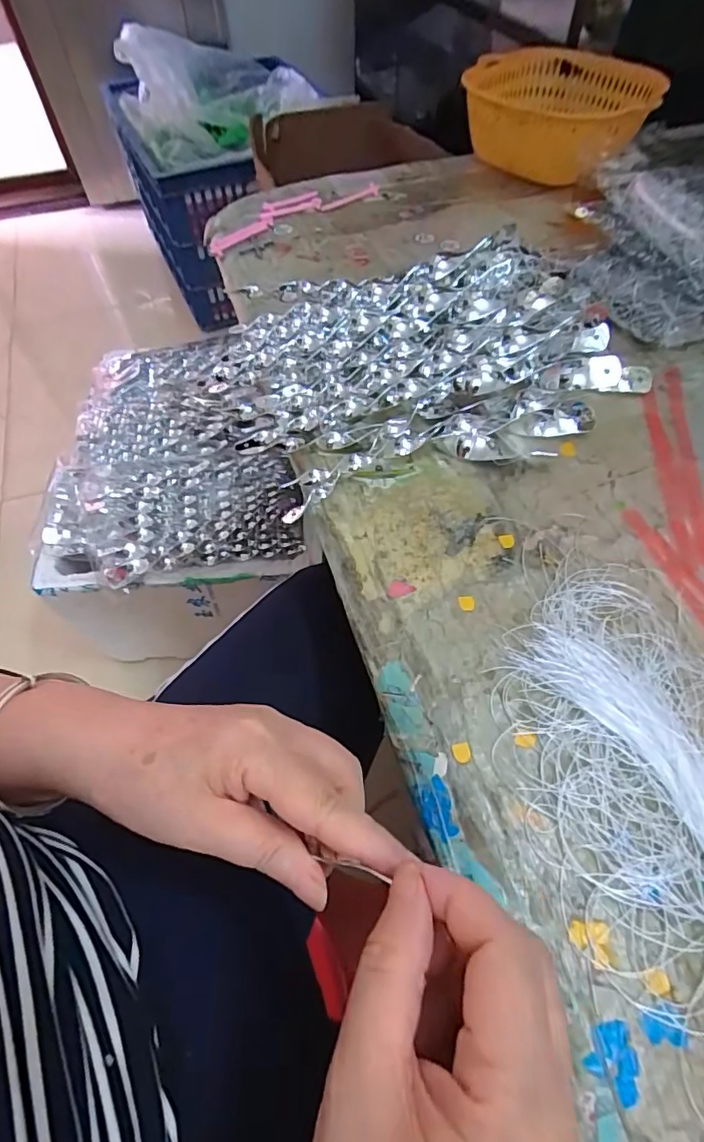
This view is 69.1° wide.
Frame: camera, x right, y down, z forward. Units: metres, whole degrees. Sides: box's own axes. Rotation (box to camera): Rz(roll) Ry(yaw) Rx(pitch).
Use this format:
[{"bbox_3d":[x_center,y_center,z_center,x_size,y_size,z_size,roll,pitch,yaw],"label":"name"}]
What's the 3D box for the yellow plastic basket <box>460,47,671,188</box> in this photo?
[{"bbox_3d":[0.313,-0.691,0.771,0.254,0.100,0.321,22,60,15],"label":"yellow plastic basket"}]

